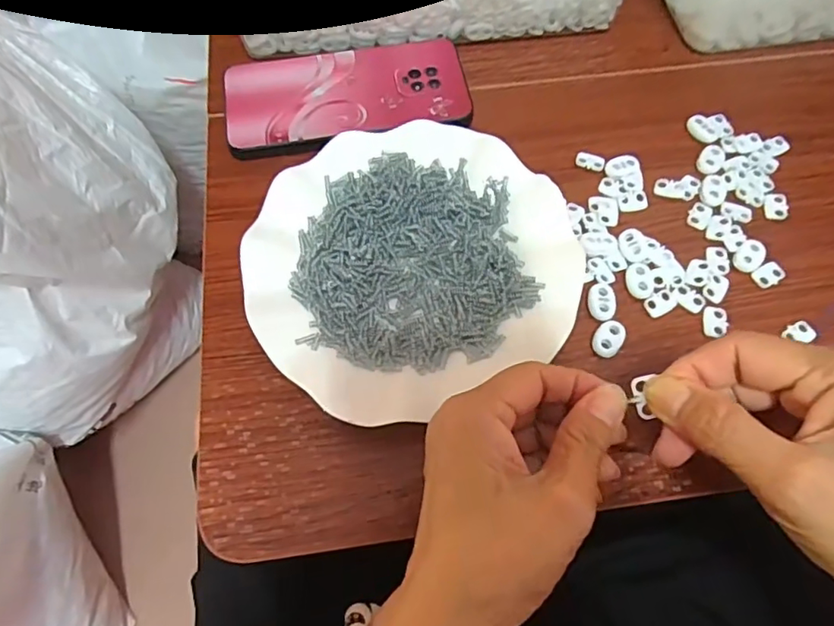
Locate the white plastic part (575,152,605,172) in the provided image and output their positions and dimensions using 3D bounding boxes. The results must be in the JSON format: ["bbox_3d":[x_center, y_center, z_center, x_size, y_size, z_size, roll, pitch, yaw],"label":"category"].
[{"bbox_3d":[0.114,-0.100,0.364,0.019,0.004,0.011,16,67,7],"label":"white plastic part"}]

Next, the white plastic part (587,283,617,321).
[{"bbox_3d":[0.107,-0.007,0.320,0.015,0.005,0.023,5,66,2],"label":"white plastic part"}]

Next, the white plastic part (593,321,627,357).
[{"bbox_3d":[0.108,0.015,0.312,0.016,0.007,0.022,32,70,13],"label":"white plastic part"}]

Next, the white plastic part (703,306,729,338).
[{"bbox_3d":[0.171,0.005,0.316,0.012,0.004,0.020,8,67,3],"label":"white plastic part"}]

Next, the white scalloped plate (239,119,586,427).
[{"bbox_3d":[-0.005,-0.032,0.322,0.179,0.021,0.169,0,66,0],"label":"white scalloped plate"}]

